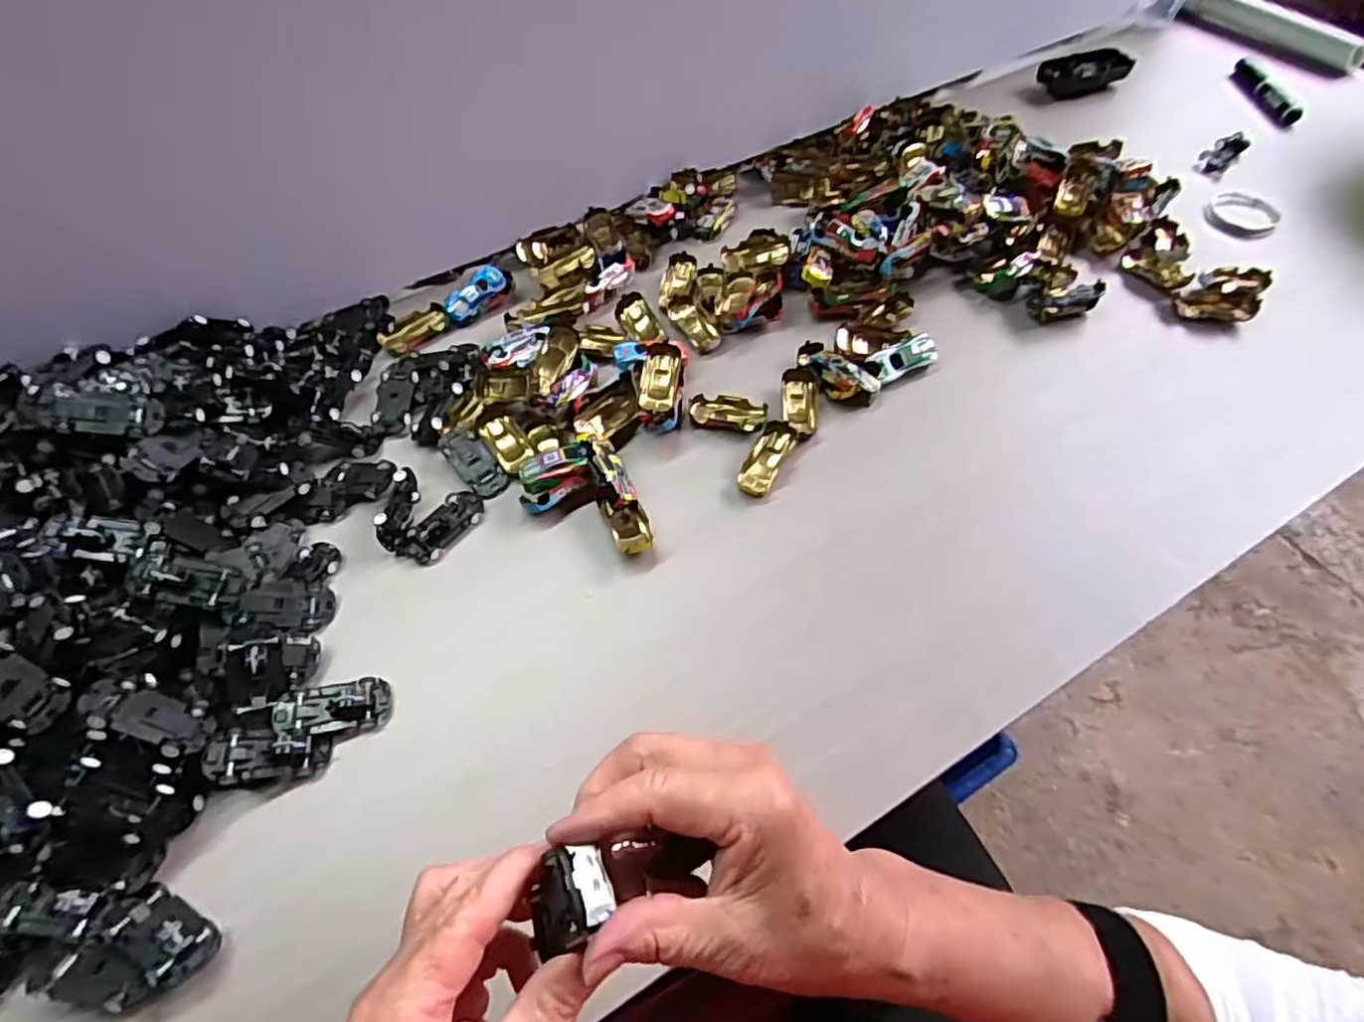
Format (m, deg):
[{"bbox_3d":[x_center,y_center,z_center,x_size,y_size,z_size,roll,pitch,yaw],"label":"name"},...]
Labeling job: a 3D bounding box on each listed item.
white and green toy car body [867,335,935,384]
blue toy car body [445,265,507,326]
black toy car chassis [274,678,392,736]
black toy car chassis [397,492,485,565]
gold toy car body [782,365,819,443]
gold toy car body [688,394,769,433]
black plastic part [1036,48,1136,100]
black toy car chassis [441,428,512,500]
[{"bbox_3d":[0.187,-0.128,0.562,0.060,0.027,0.026,-22,60,-12],"label":"white and green toy car body"},{"bbox_3d":[-0.192,-0.200,0.617,0.032,0.022,0.062,31,63,19],"label":"blue toy car body"},{"bbox_3d":[-0.219,0.124,0.417,0.064,0.014,0.031,-4,60,-18],"label":"black toy car chassis"},{"bbox_3d":[-0.177,0.011,0.493,0.030,0.012,0.067,31,63,19],"label":"black toy car chassis"},{"bbox_3d":[0.097,-0.088,0.540,0.030,0.018,0.062,1,57,2],"label":"gold toy car body"},{"bbox_3d":[0.037,-0.081,0.543,0.063,0.018,0.032,11,58,9],"label":"gold toy car body"},{"bbox_3d":[0.486,-0.531,0.795,0.097,0.034,0.050,-17,58,-9],"label":"black plastic part"},{"bbox_3d":[-0.163,-0.041,0.522,0.029,0.011,0.071,-35,63,-19],"label":"black toy car chassis"}]

